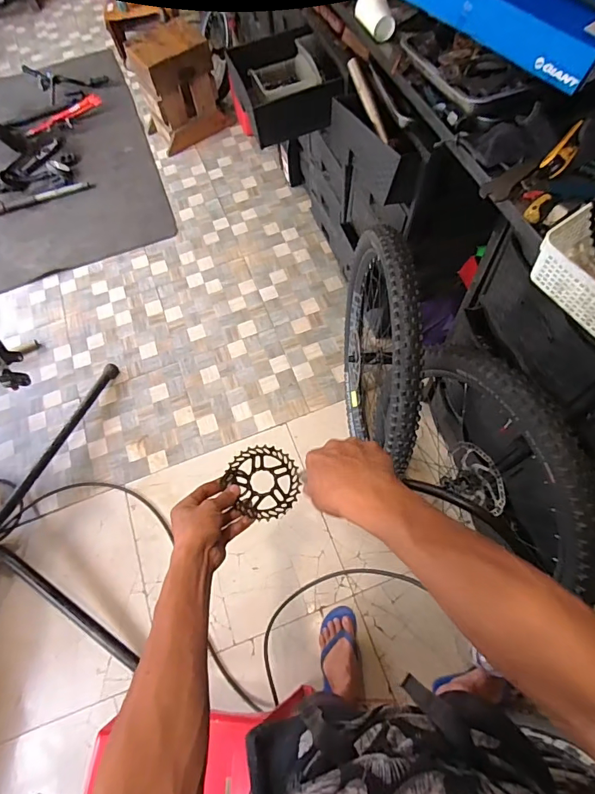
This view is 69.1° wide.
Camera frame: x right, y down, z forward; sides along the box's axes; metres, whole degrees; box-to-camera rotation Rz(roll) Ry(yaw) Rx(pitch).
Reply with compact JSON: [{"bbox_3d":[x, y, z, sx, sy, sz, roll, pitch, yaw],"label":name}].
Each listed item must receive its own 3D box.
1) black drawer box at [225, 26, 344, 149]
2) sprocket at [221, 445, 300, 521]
[{"bbox_3d":[-0.037,-0.923,1.284,0.289,0.125,0.329,-19,66,-4],"label":"black drawer box"},{"bbox_3d":[-0.050,0.121,0.626,0.105,0.012,0.102,0,67,1],"label":"sprocket"}]

